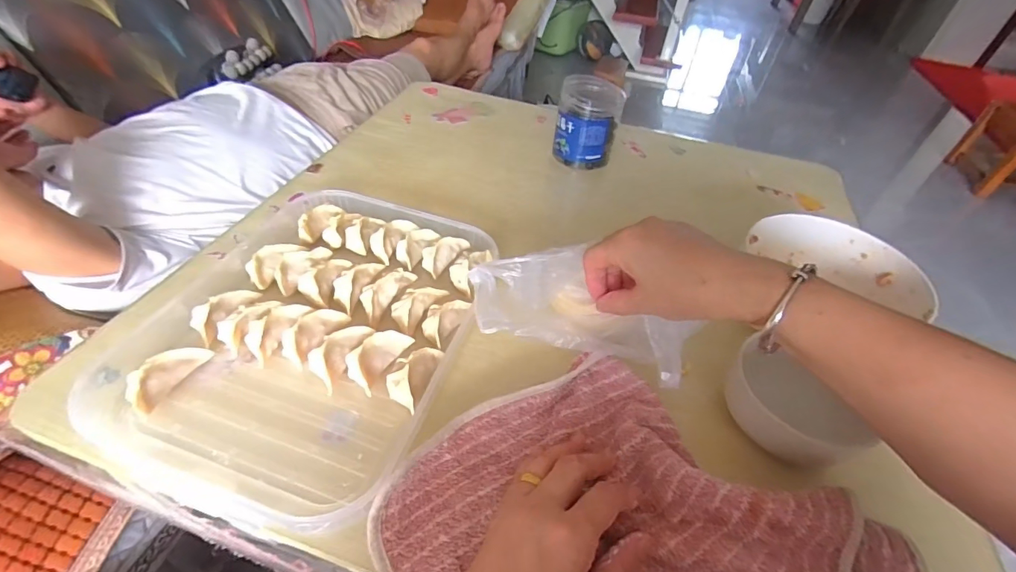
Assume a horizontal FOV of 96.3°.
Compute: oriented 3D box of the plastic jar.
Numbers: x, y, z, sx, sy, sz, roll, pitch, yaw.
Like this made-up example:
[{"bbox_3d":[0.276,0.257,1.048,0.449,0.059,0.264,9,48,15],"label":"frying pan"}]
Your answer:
[{"bbox_3d":[0.109,-0.223,0.630,0.085,0.099,0.072,10,45,3],"label":"plastic jar"}]

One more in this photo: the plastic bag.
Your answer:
[{"bbox_3d":[0.058,0.020,0.370,0.178,0.042,0.086,21,46,5],"label":"plastic bag"}]

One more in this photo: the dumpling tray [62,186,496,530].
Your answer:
[{"bbox_3d":[-0.157,0.027,0.394,0.232,0.033,0.300,16,46,9],"label":"dumpling tray"}]

